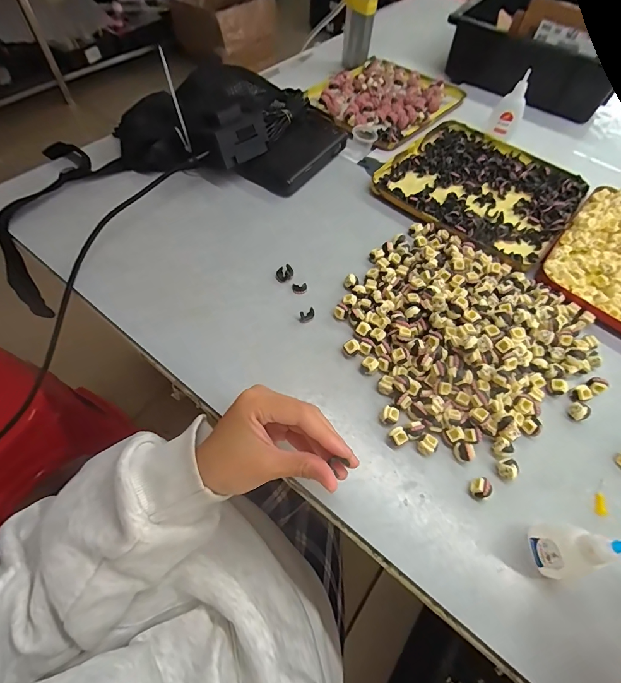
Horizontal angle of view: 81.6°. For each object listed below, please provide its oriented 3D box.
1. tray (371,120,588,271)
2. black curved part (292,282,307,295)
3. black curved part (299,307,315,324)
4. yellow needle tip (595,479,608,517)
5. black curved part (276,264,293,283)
[{"bbox_3d":[0.240,-0.222,0.508,0.240,0.015,0.242,37,62,20],"label":"tray"},{"bbox_3d":[-0.012,-0.059,0.401,0.016,0.004,0.012,0,57,-3],"label":"black curved part"},{"bbox_3d":[-0.004,-0.027,0.379,0.017,0.009,0.009,-21,60,-16],"label":"black curved part"},{"bbox_3d":[0.249,0.132,0.307,0.009,0.004,0.033,19,58,10],"label":"yellow needle tip"},{"bbox_3d":[-0.029,-0.077,0.406,0.021,0.009,0.015,-17,59,-13],"label":"black curved part"}]

